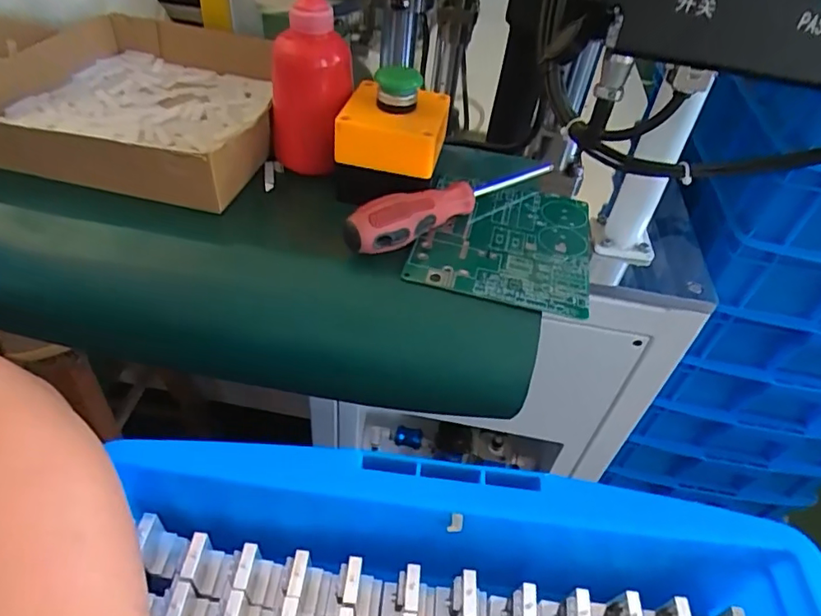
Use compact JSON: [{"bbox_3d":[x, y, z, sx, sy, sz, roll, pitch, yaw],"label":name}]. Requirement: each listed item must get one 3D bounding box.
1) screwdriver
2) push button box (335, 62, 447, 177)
[{"bbox_3d":[0.041,-0.081,0.395,0.192,0.029,0.023,-26,54,-28],"label":"screwdriver"},{"bbox_3d":[-0.013,-0.138,0.389,0.073,0.059,0.073,12,45,4],"label":"push button box"}]

